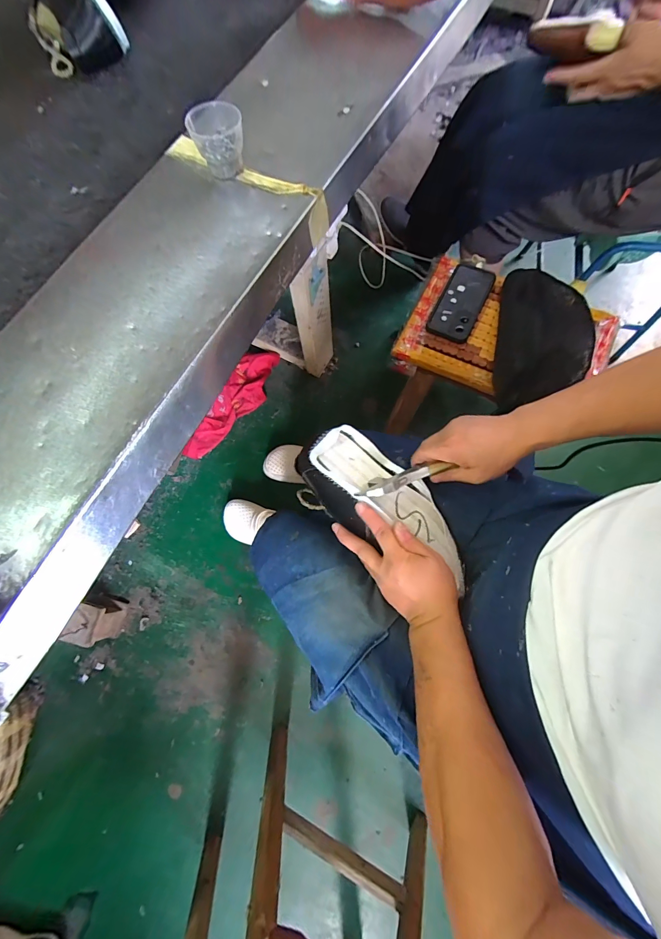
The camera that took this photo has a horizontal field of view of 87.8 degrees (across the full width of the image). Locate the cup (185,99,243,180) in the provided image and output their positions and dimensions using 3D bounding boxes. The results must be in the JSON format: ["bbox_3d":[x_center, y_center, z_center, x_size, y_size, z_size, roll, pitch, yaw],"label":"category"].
[{"bbox_3d":[-0.138,-0.406,0.424,0.065,0.050,0.053,-22,75,-4],"label":"cup"}]

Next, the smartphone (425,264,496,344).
[{"bbox_3d":[0.249,-0.318,0.652,0.079,0.016,0.168,26,77,9],"label":"smartphone"}]

